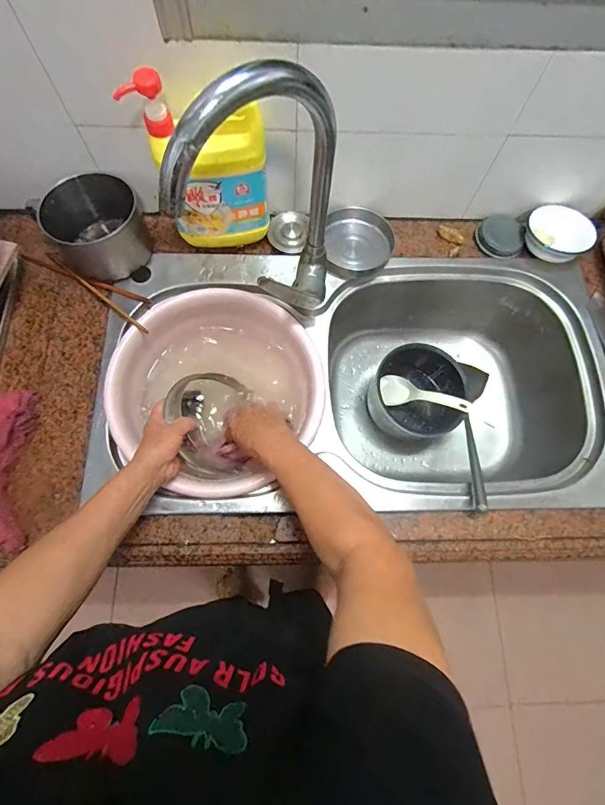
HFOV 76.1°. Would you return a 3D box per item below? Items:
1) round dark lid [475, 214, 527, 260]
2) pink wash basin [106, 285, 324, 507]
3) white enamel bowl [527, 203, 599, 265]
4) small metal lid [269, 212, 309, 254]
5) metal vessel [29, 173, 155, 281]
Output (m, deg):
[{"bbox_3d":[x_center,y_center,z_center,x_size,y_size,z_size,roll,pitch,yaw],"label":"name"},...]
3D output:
[{"bbox_3d":[0.352,-0.294,0.683,0.083,0.021,0.074,38,75,10],"label":"round dark lid"},{"bbox_3d":[-0.129,-0.014,0.626,0.311,0.110,0.326,1,72,-2],"label":"pink wash basin"},{"bbox_3d":[0.443,-0.294,0.670,0.090,0.040,0.095,1,72,-2],"label":"white enamel bowl"},{"bbox_3d":[-0.024,-0.298,0.675,0.066,0.066,0.013,19,28,-3],"label":"small metal lid"},{"bbox_3d":[-0.321,-0.273,0.608,0.138,0.090,0.146,-20,74,-8],"label":"metal vessel"}]

